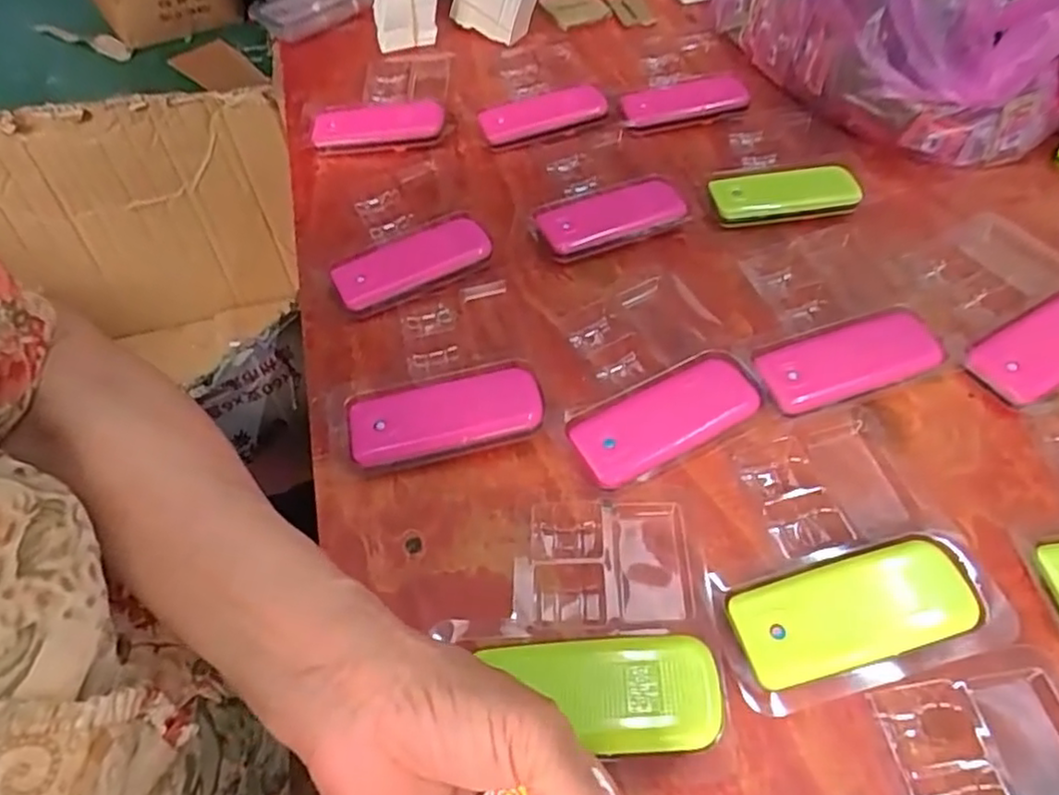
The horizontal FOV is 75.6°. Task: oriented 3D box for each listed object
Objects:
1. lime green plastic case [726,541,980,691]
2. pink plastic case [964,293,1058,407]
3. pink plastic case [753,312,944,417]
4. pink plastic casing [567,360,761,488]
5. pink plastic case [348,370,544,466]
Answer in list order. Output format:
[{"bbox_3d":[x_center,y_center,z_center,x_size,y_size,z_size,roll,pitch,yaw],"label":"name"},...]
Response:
[{"bbox_3d":[0.144,0.097,0.307,0.104,0.019,0.044,-12,53,-7],"label":"lime green plastic case"},{"bbox_3d":[0.309,-0.033,0.401,0.113,0.013,0.045,-25,56,-17],"label":"pink plastic case"},{"bbox_3d":[0.186,-0.022,0.397,0.108,0.013,0.042,-17,54,-11],"label":"pink plastic case"},{"bbox_3d":[0.074,0.011,0.371,0.103,0.014,0.040,-22,55,-15],"label":"pink plastic casing"},{"bbox_3d":[-0.046,0.012,0.377,0.105,0.017,0.040,-8,52,-5],"label":"pink plastic case"}]

